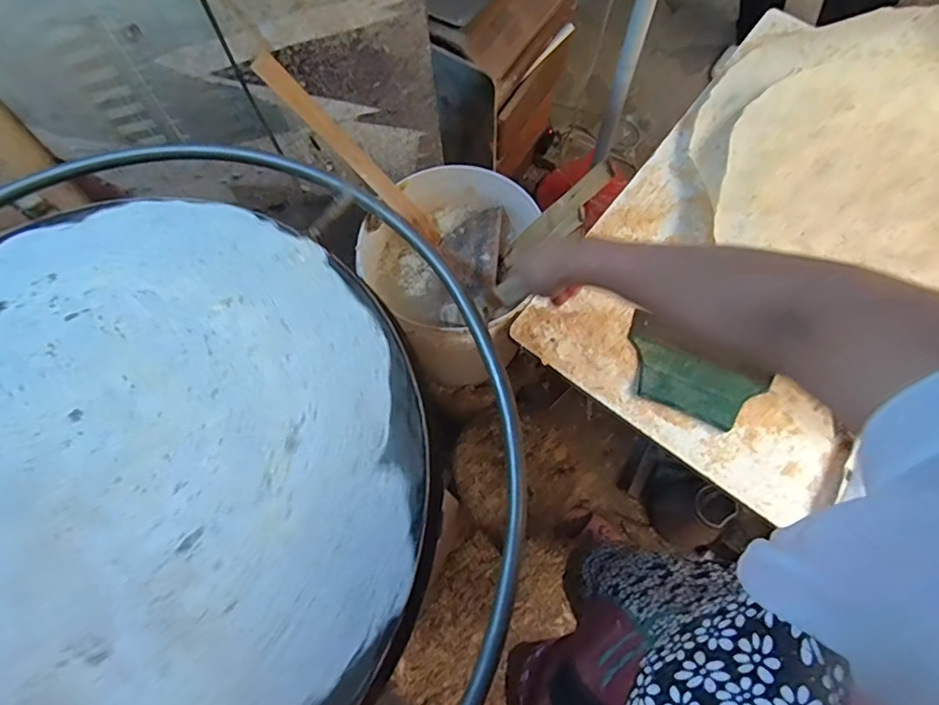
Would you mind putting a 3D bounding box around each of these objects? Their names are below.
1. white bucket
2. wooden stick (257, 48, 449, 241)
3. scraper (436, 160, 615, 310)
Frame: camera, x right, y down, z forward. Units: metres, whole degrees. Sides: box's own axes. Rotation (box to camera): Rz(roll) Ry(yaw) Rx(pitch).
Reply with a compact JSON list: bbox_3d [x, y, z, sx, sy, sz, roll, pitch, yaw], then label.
[{"bbox_3d":[-0.024,-0.115,0.911,0.279,0.278,0.273,0,71,1],"label":"white bucket"},{"bbox_3d":[-0.157,-0.277,0.780,0.017,0.355,0.030,8,66,43],"label":"wooden stick"},{"bbox_3d":[0.080,-0.195,0.796,0.087,0.298,0.125,18,67,-34],"label":"scraper"}]

